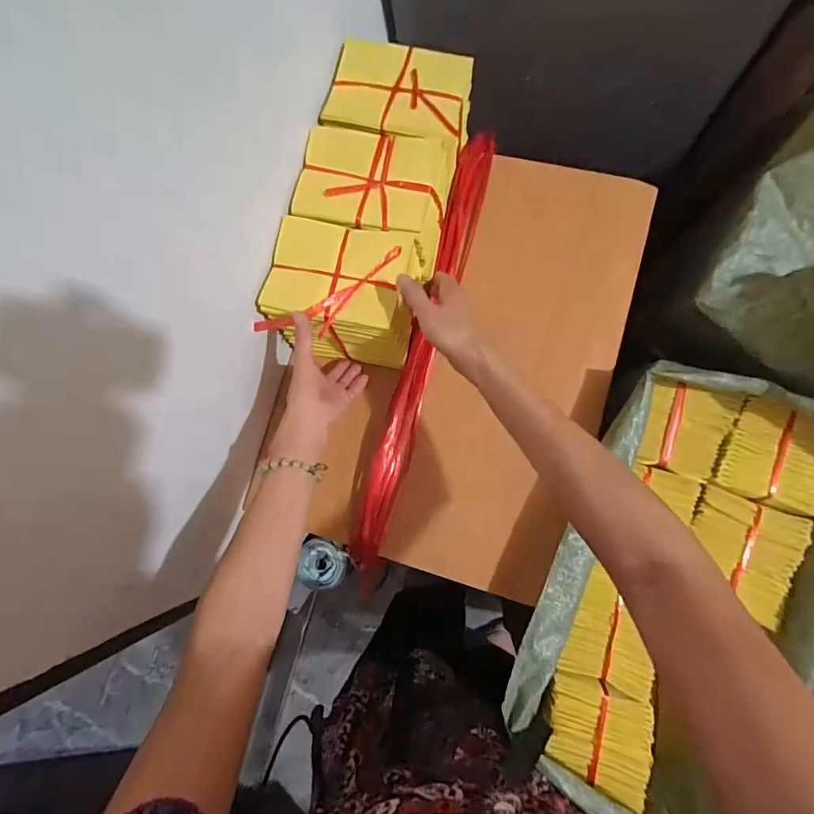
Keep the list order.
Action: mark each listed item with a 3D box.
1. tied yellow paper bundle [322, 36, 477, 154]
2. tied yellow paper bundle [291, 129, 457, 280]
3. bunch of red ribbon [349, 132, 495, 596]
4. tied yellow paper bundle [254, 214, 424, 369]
[{"bbox_3d":[-0.005,-0.375,0.588,0.167,0.122,0.124,13,85,8],"label":"tied yellow paper bundle"},{"bbox_3d":[-0.038,-0.272,0.581,0.173,0.107,0.134,15,85,8],"label":"tied yellow paper bundle"},{"bbox_3d":[0.025,-0.083,0.607,0.058,0.040,0.648,16,86,8],"label":"bunch of red ribbon"},{"bbox_3d":[-0.078,-0.139,0.568,0.173,0.124,0.137,10,85,8],"label":"tied yellow paper bundle"}]

